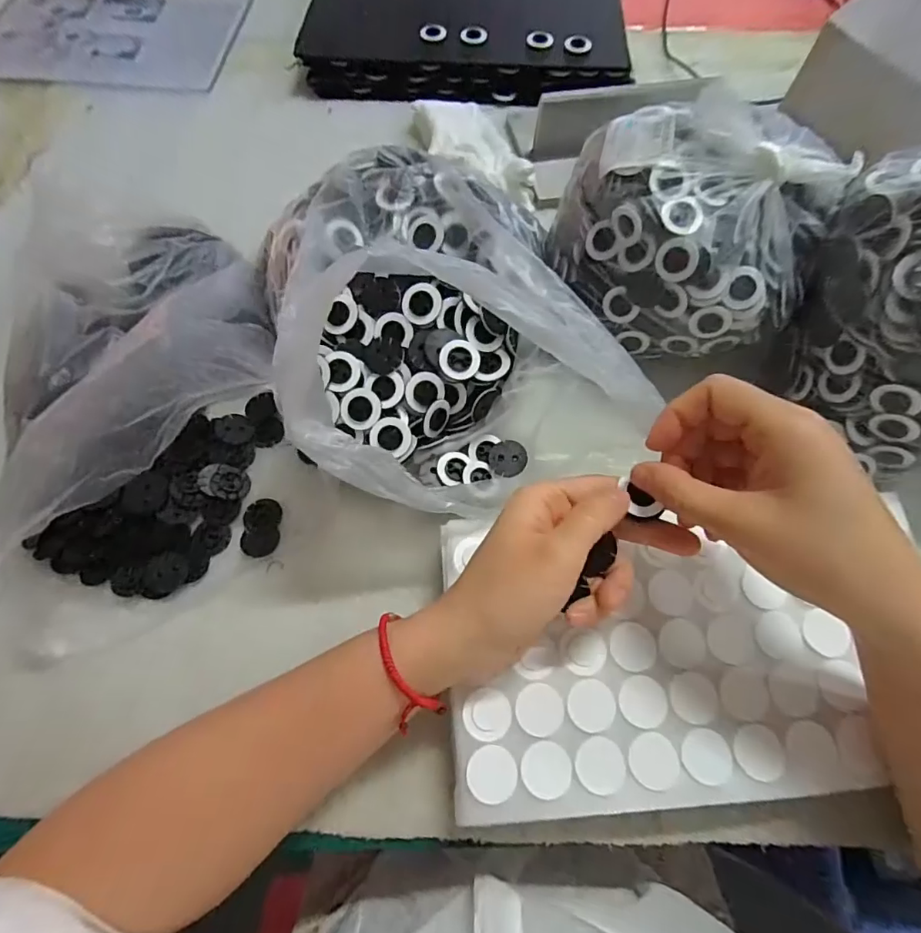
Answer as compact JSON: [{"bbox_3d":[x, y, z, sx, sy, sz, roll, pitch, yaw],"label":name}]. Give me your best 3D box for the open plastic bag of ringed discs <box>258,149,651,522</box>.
[{"bbox_3d":[-0.026,-0.086,0.354,0.183,0.117,0.260,-20,68,-9],"label":"open plastic bag of ringed discs"}]

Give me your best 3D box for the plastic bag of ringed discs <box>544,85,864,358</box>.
[{"bbox_3d":[0.164,-0.171,0.367,0.166,0.114,0.154,-12,67,-6],"label":"plastic bag of ringed discs"}]

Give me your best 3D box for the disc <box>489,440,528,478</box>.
[{"bbox_3d":[0.034,-0.005,0.352,0.026,0.005,0.026,-3,74,11],"label":"disc"}]

